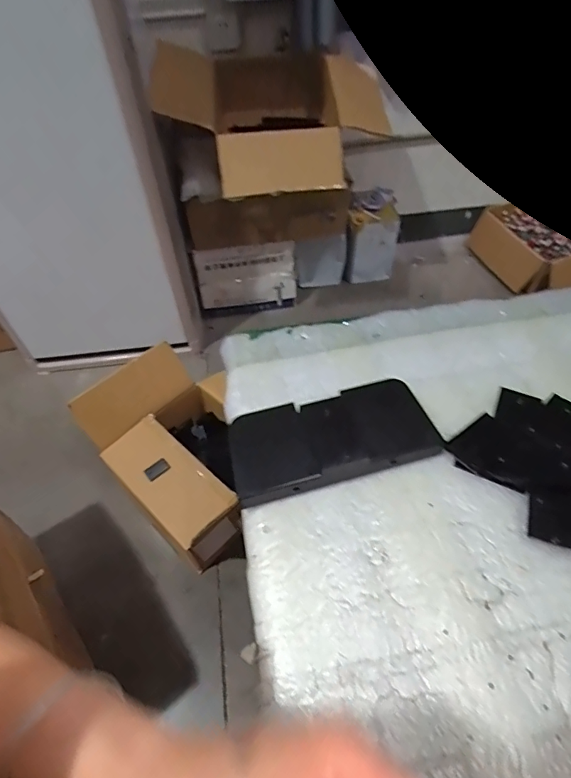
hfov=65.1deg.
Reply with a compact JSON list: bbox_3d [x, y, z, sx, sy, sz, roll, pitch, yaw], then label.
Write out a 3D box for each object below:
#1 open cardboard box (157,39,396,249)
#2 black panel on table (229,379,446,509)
[{"bbox_3d":[-0.054,-0.621,1.278,0.470,0.458,0.421,-2,50,1],"label":"open cardboard box"},{"bbox_3d":[0.039,0.039,0.364,0.162,0.029,0.070,-14,51,-9],"label":"black panel on table"}]

